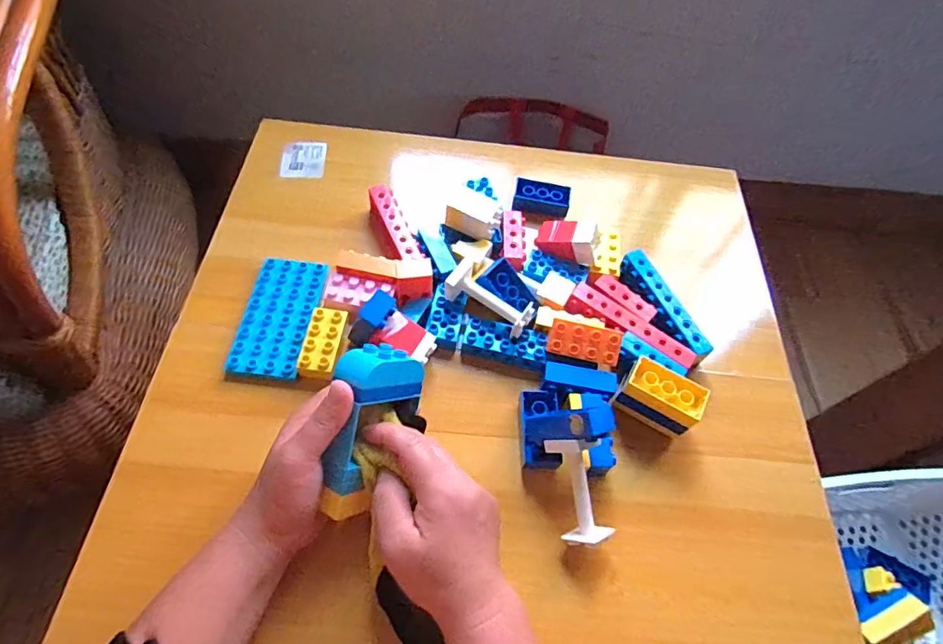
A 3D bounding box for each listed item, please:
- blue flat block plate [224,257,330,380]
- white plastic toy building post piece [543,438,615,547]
[{"bbox_3d":[-0.181,-0.008,0.494,0.064,0.013,0.127,6,58,-2],"label":"blue flat block plate"},{"bbox_3d":[0.085,0.131,0.406,0.036,0.026,0.081,-12,89,-7],"label":"white plastic toy building post piece"}]

